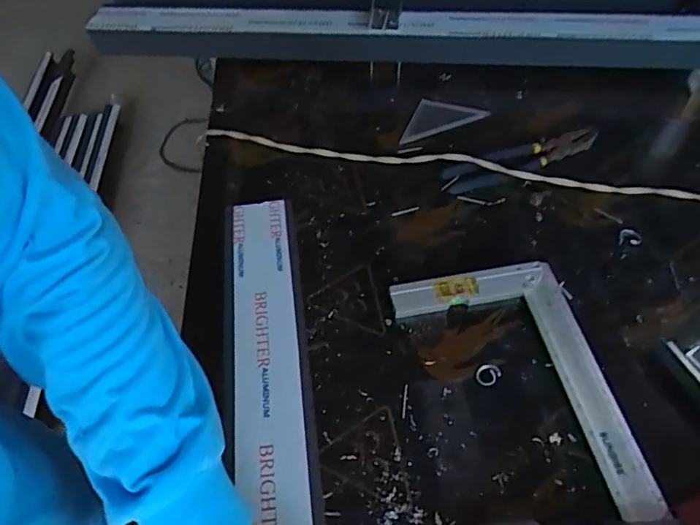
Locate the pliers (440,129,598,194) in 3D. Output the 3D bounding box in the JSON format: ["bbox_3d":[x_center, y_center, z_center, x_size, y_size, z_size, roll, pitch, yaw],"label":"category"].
[{"bbox_3d":[0.214,-0.129,0.662,0.200,0.025,0.042,-15,53,-7],"label":"pliers"}]

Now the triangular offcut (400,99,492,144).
[{"bbox_3d":[0.115,-0.208,0.738,0.133,0.008,0.075,-23,54,-12],"label":"triangular offcut"}]

